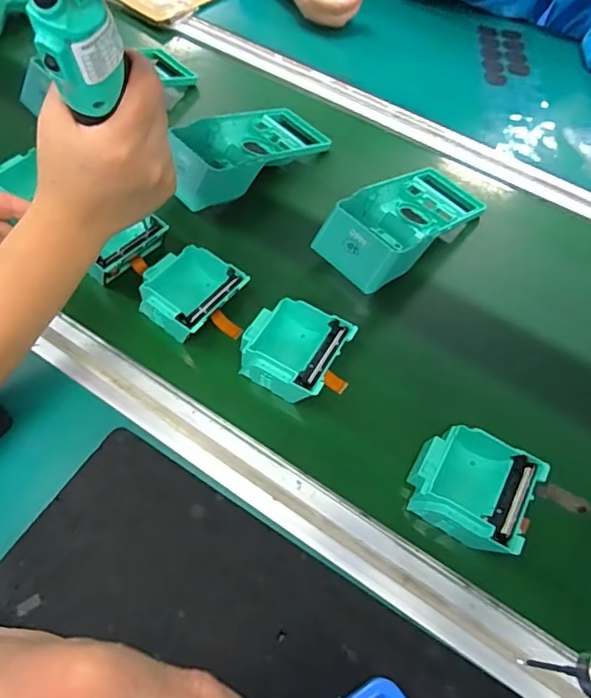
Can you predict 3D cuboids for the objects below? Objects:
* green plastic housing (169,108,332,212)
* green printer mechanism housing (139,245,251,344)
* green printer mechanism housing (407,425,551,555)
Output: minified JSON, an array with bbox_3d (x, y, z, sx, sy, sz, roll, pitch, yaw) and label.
[{"bbox_3d":[-0.054,-0.214,0.540,0.194,0.054,0.089,-35,68,-21],"label":"green plastic housing"},{"bbox_3d":[-0.093,-0.048,0.448,0.074,0.038,0.076,35,65,16],"label":"green printer mechanism housing"},{"bbox_3d":[0.129,0.103,0.377,0.082,0.038,0.076,28,62,12],"label":"green printer mechanism housing"}]

